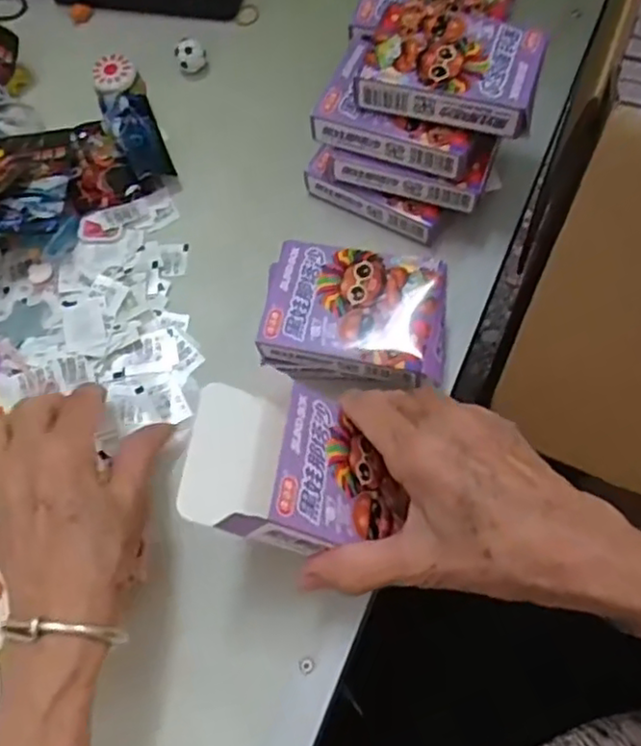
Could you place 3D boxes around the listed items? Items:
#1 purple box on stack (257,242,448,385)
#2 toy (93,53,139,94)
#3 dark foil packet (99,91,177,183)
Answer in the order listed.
[{"bbox_3d":[0.019,-0.034,0.363,0.096,0.014,0.067,9,72,12],"label":"purple box on stack"},{"bbox_3d":[-0.145,-0.211,0.472,0.029,0.006,0.030,0,80,2],"label":"toy"},{"bbox_3d":[-0.125,-0.162,0.458,0.035,0.012,0.079,-10,64,-30],"label":"dark foil packet"}]

